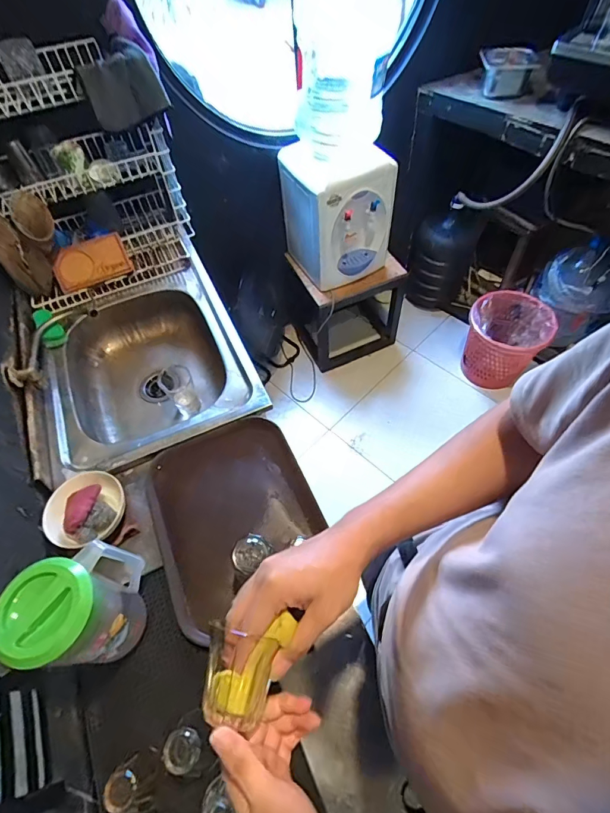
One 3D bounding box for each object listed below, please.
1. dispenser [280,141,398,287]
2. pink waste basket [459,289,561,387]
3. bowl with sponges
[{"bbox_3d":[0.122,-0.717,1.483,0.310,0.419,0.298,-26,59,-13],"label":"dispenser"},{"bbox_3d":[0.840,-0.276,1.744,0.316,0.321,0.276,20,61,16],"label":"pink waste basket"},{"bbox_3d":[-0.426,0.204,0.800,0.137,0.067,0.147,13,59,12],"label":"bowl with sponges"}]

